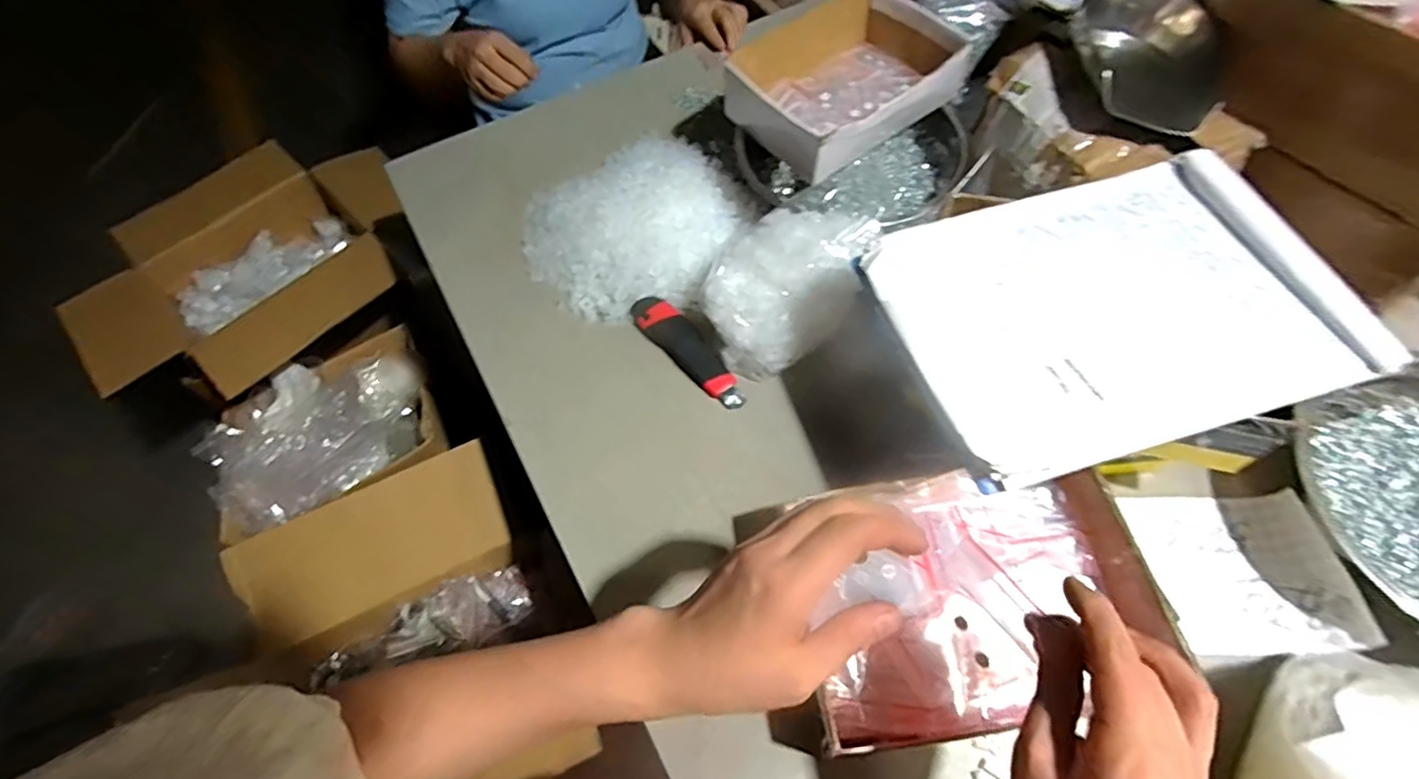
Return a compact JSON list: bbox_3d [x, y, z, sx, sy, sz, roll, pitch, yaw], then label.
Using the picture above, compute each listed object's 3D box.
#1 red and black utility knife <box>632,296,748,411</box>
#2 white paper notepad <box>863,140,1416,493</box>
[{"bbox_3d":[-0.021,-0.042,0.650,0.040,0.023,0.159,-37,63,-17],"label":"red and black utility knife"},{"bbox_3d":[0.291,-0.064,0.465,0.299,0.015,0.217,-16,59,-6],"label":"white paper notepad"}]

